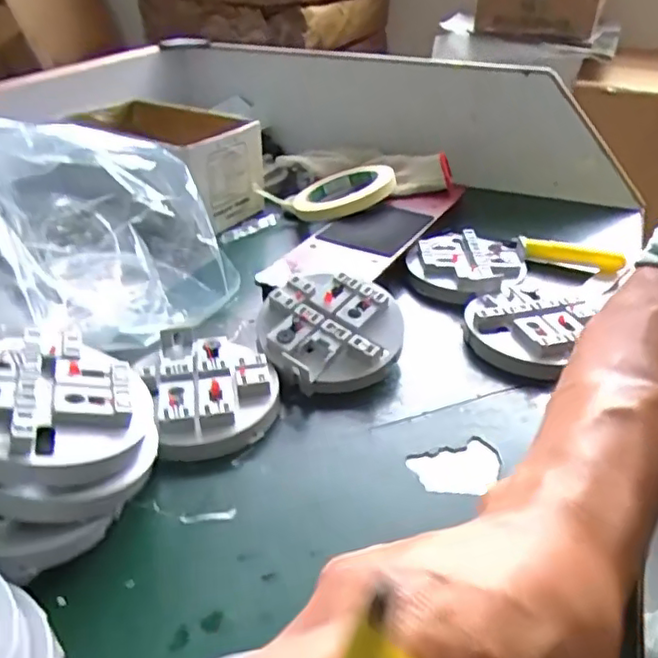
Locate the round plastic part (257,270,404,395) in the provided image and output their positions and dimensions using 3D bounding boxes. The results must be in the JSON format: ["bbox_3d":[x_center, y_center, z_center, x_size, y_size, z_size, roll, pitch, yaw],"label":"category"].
[{"bbox_3d":[0.002,-0.003,0.441,0.094,0.016,0.097,0,54,0],"label":"round plastic part"}]

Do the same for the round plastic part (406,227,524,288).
[{"bbox_3d":[0.121,-0.065,0.555,0.099,0.016,0.099,-4,30,2],"label":"round plastic part"}]

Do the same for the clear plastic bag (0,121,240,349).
[{"bbox_3d":[-0.177,-0.096,0.496,0.152,0.138,0.217,-16,32,-18],"label":"clear plastic bag"}]

